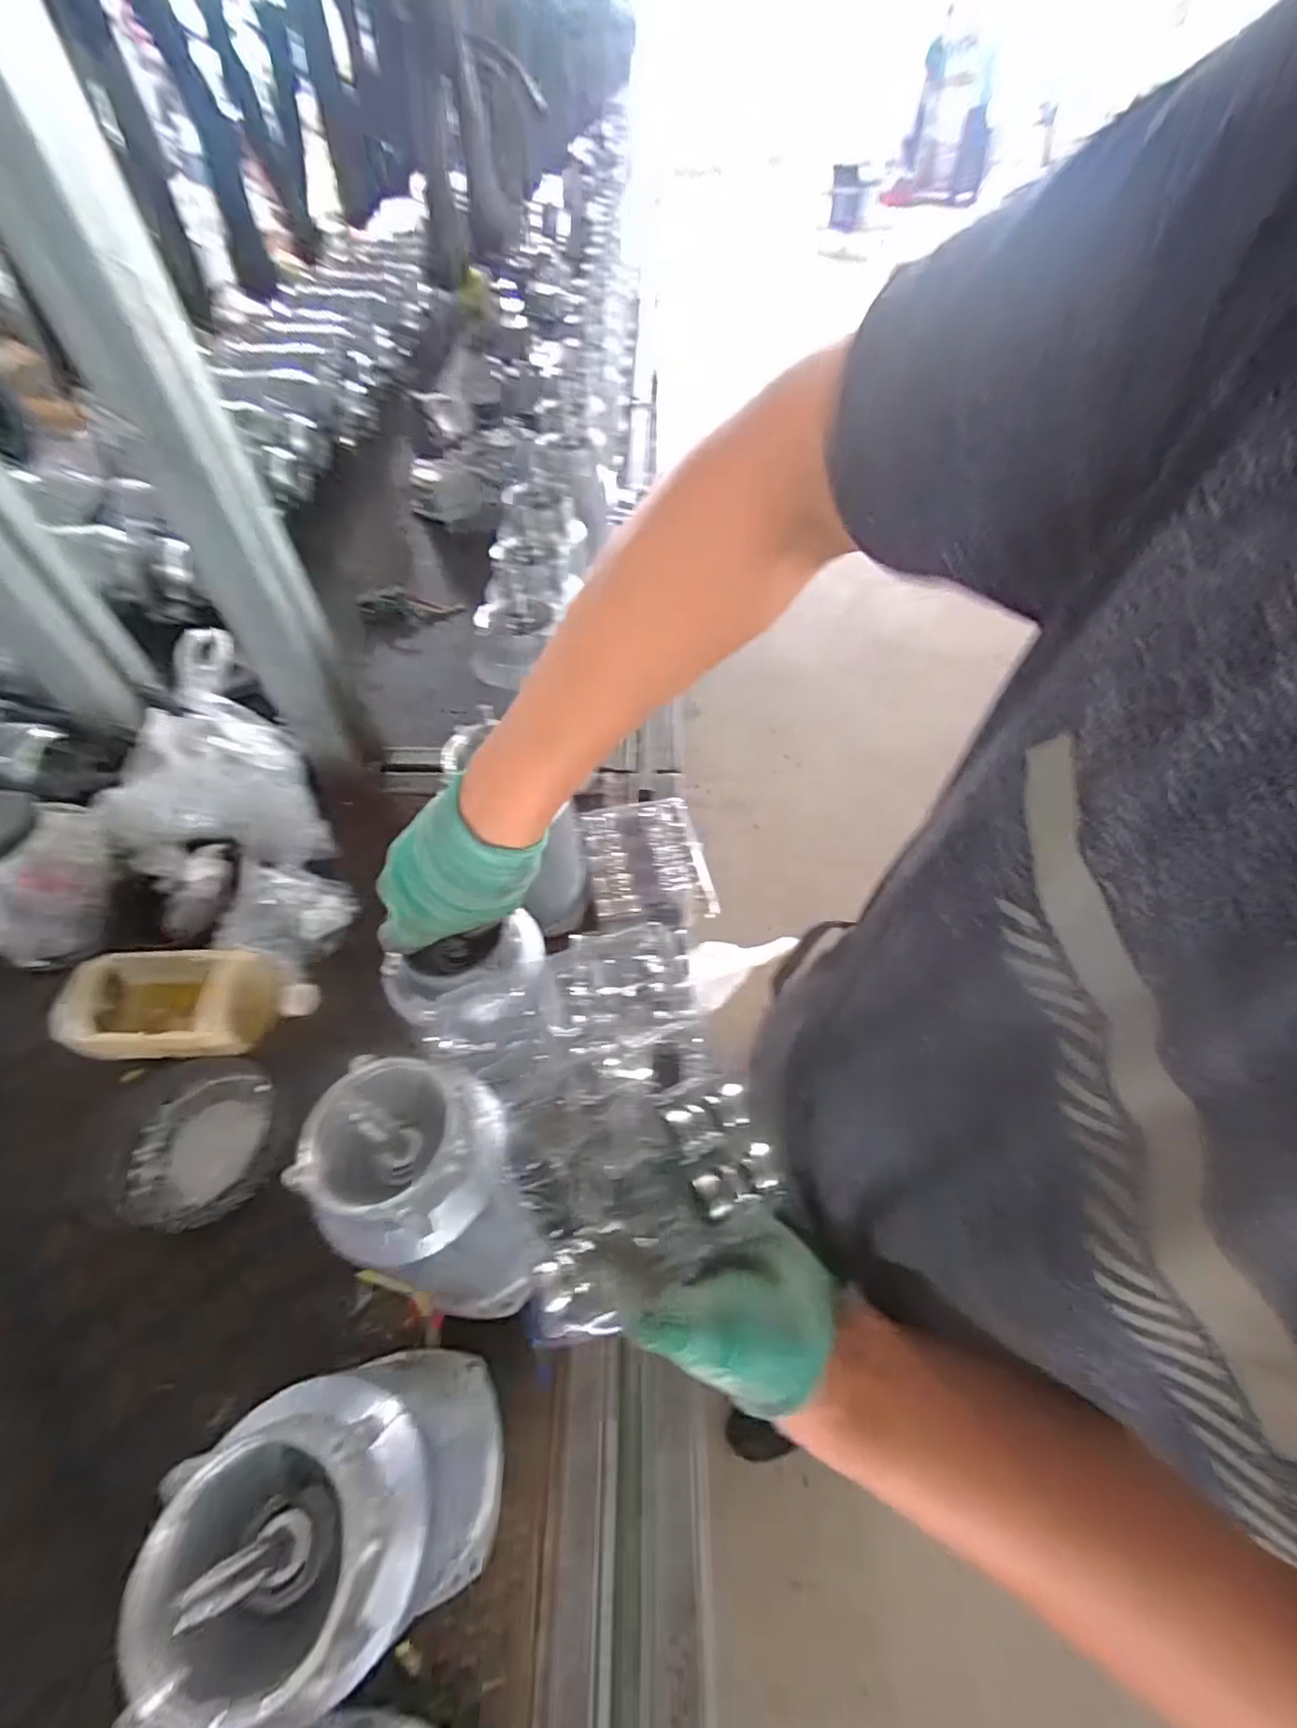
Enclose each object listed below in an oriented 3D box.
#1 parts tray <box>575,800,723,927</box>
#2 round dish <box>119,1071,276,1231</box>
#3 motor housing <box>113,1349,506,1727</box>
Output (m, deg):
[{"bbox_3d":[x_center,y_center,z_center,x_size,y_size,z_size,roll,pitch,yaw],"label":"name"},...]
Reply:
[{"bbox_3d":[-0.004,-0.005,0.732,0.133,0.016,0.167,-9,54,-8],"label":"parts tray"},{"bbox_3d":[-0.393,0.248,0.565,0.120,0.028,0.132,1,53,-1],"label":"round dish"},{"bbox_3d":[-0.158,0.351,0.354,0.113,0.221,0.124,1,53,0],"label":"motor housing"}]

